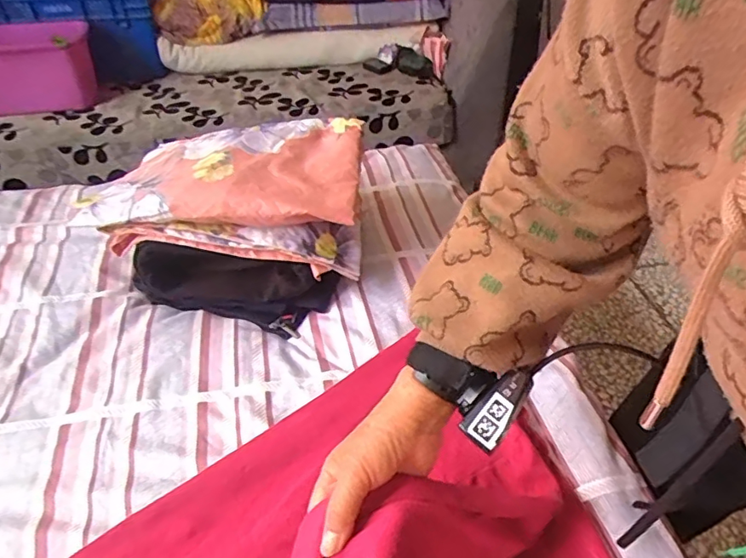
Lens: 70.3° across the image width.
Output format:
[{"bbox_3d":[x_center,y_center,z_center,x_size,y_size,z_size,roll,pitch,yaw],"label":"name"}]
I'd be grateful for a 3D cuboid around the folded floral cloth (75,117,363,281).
[{"bbox_3d":[-0.198,-0.136,0.770,0.355,0.105,0.235,0,41,1],"label":"folded floral cloth"}]

